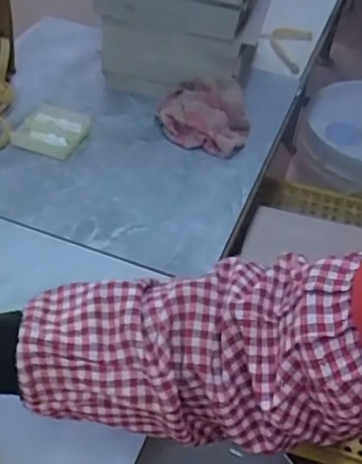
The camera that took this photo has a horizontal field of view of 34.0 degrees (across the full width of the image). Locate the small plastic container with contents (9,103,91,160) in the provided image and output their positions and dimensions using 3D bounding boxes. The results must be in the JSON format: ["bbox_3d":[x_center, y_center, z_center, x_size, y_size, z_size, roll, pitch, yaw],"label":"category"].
[{"bbox_3d":[-0.149,-0.119,0.688,0.070,0.019,0.082,18,47,15],"label":"small plastic container with contents"}]

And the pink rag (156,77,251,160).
[{"bbox_3d":[0.024,-0.139,0.696,0.112,0.053,0.078,19,48,12],"label":"pink rag"}]

